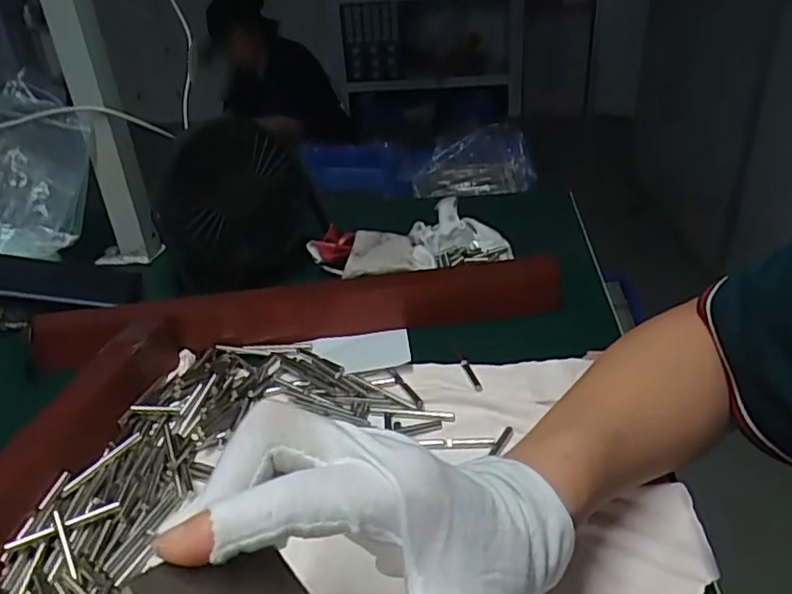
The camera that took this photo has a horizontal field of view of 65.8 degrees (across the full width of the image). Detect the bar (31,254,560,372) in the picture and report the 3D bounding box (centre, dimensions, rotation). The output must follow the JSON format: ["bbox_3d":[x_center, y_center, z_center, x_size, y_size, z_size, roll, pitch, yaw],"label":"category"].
[{"bbox_3d":[-0.070,0.008,0.469,0.395,0.037,0.032,-6,29,-3],"label":"bar"}]

